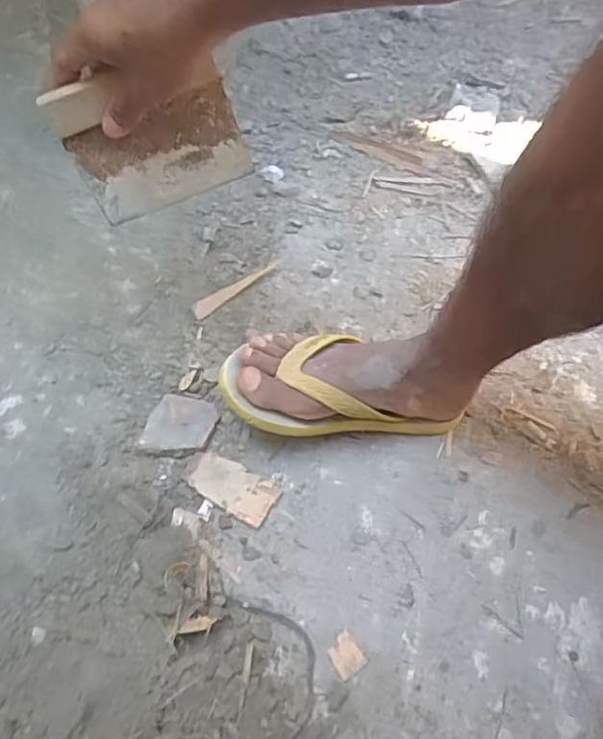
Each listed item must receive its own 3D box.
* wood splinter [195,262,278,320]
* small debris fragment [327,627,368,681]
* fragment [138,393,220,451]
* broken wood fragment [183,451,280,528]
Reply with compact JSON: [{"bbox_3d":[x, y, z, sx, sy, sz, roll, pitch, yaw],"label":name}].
[{"bbox_3d":[-0.071,-0.091,0.643,0.017,0.006,0.113,40,64,21],"label":"wood splinter"},{"bbox_3d":[0.034,0.217,0.452,0.024,0.004,0.028,-29,63,-20],"label":"small debris fragment"},{"bbox_3d":[-0.110,0.050,0.541,0.056,0.008,0.065,19,45,-4],"label":"fragment"},{"bbox_3d":[-0.063,0.101,0.517,0.082,0.007,0.041,25,59,13],"label":"broken wood fragment"}]

